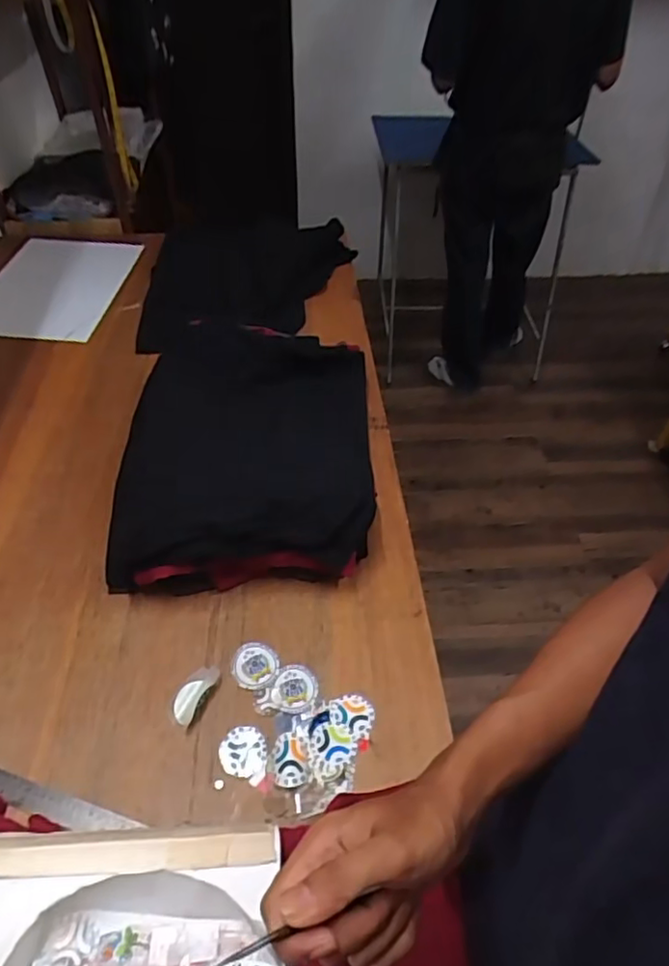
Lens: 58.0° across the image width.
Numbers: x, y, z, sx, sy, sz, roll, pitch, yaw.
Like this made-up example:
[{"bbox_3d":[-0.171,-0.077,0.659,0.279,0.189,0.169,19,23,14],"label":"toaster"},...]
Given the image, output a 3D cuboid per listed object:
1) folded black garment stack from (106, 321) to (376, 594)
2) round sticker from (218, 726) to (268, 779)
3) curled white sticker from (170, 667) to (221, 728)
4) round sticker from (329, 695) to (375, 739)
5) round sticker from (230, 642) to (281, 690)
[{"bbox_3d":[-0.121,-0.076,0.945,0.379,0.143,0.493,-1,47,-2],"label":"folded black garment stack"},{"bbox_3d":[-0.107,0.314,0.707,0.055,0.004,0.055,0,46,0],"label":"round sticker"},{"bbox_3d":[-0.176,0.258,0.745,0.038,0.008,0.078,21,50,18],"label":"curled white sticker"},{"bbox_3d":[0.022,0.285,0.737,0.053,0.004,0.053,3,45,-3],"label":"round sticker"},{"bbox_3d":[-0.101,0.233,0.771,0.058,0.006,0.061,2,52,-3],"label":"round sticker"}]

